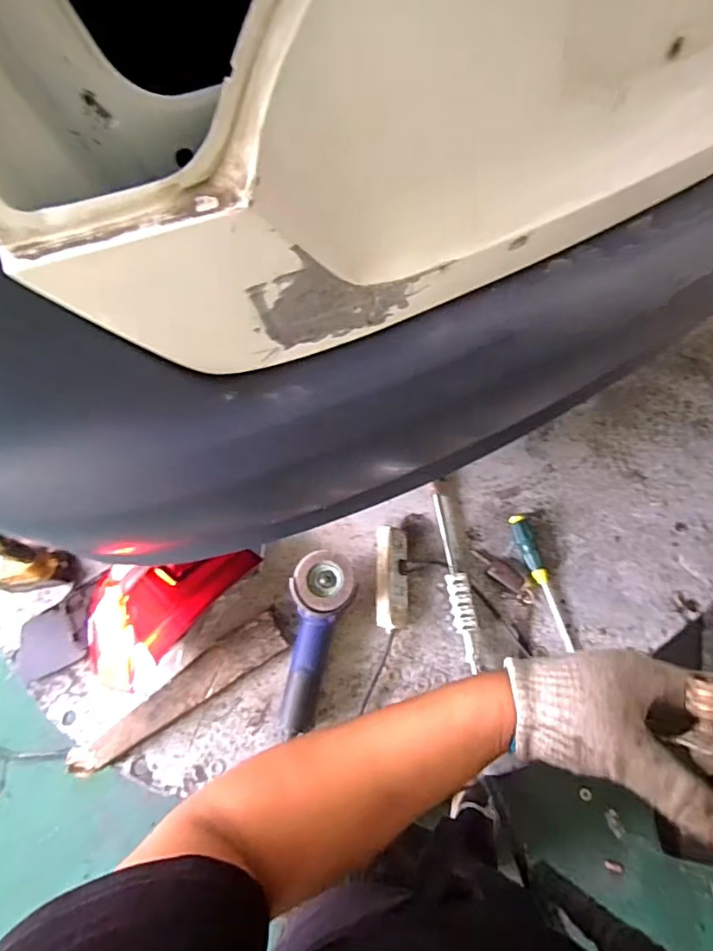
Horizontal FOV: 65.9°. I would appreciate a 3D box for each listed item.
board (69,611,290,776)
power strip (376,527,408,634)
[{"bbox_3d":[-0.289,0.355,0.904,0.369,0.035,0.074,-31,70,-11],"label":"board"},{"bbox_3d":[0.063,0.180,0.964,0.053,0.049,0.173,1,68,2],"label":"power strip"}]

